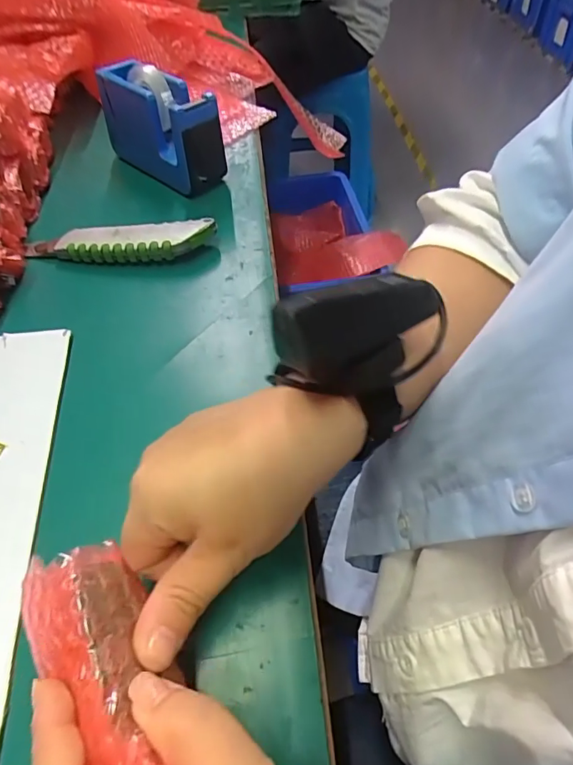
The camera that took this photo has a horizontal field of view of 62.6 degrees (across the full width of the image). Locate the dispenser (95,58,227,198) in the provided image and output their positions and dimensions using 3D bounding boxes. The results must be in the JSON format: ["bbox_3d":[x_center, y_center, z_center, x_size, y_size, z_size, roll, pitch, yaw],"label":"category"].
[{"bbox_3d":[-0.120,-0.243,0.445,0.133,0.086,0.043,37,59,24],"label":"dispenser"}]

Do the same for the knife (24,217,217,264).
[{"bbox_3d":[-0.139,-0.115,0.385,0.156,0.027,0.032,1,52,-1],"label":"knife"}]

